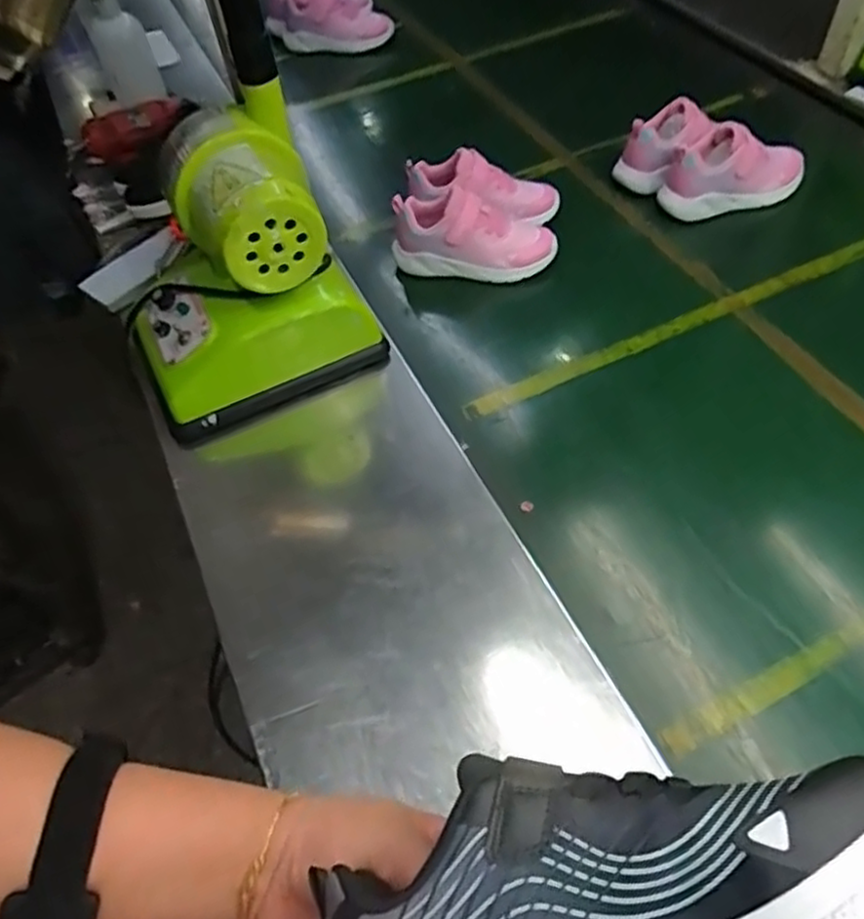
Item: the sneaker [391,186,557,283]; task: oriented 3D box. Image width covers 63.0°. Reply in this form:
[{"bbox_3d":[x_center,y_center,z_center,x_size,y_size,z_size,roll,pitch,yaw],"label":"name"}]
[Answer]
[{"bbox_3d":[0.049,-0.271,0.854,0.191,0.085,0.070,8,55,11],"label":"sneaker"}]

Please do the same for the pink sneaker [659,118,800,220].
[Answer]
[{"bbox_3d":[0.382,-0.375,0.892,0.176,0.090,0.076,-15,54,-5],"label":"pink sneaker"}]

